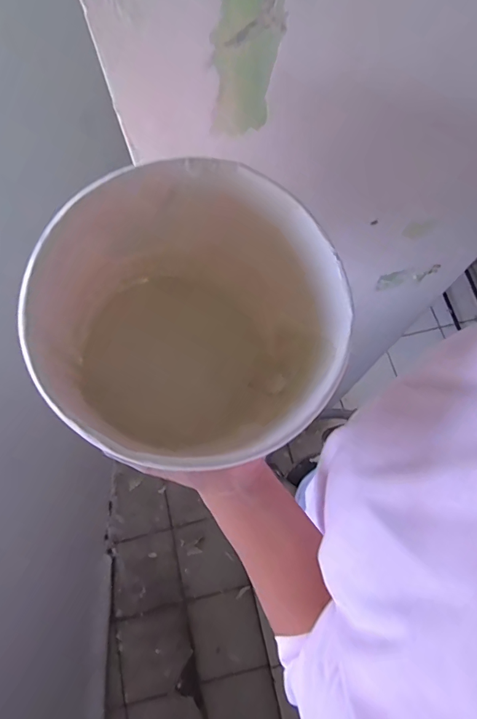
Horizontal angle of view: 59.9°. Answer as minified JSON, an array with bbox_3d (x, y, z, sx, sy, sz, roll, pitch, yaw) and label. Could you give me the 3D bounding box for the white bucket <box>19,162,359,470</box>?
[{"bbox_3d":[-0.040,-0.007,0.275,0.168,0.181,0.168,9,64,-18],"label":"white bucket"}]

